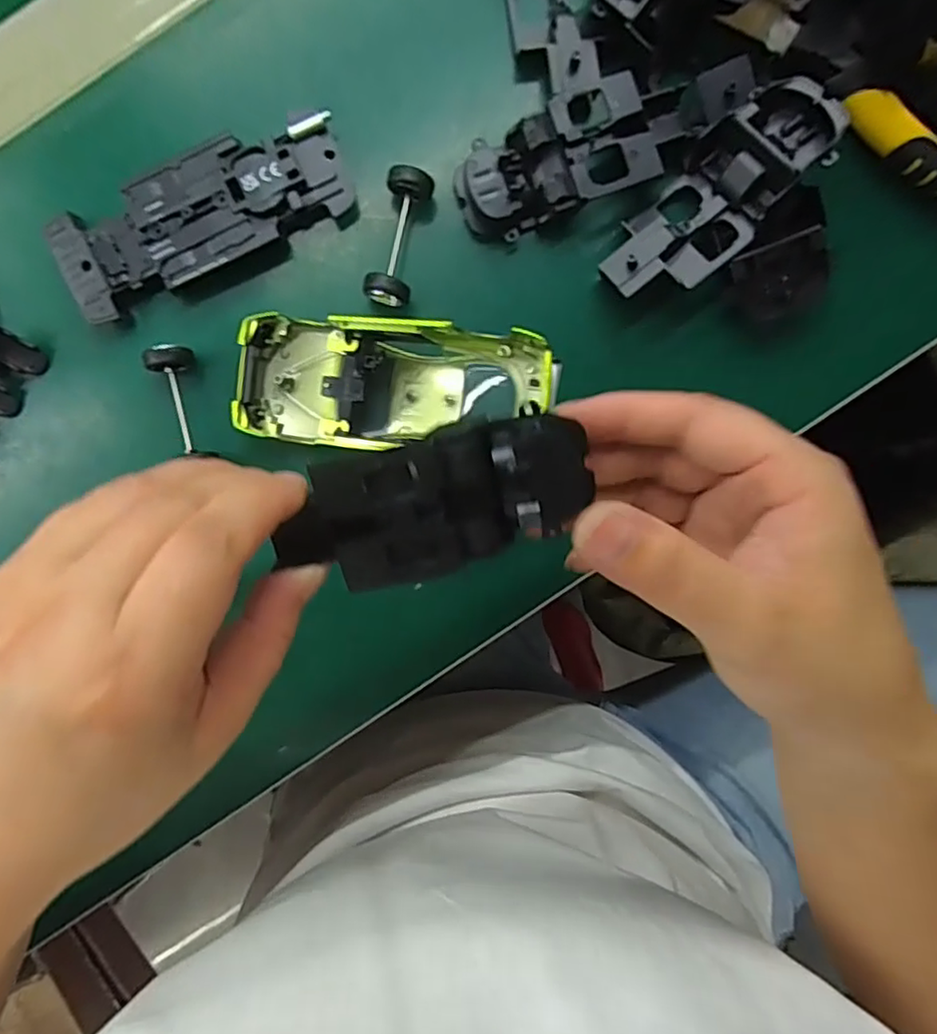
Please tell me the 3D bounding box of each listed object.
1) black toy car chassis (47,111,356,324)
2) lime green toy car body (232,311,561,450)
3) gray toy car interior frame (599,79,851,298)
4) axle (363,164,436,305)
[{"bbox_3d":[-0.111,-0.128,0.266,0.124,0.016,0.044,-25,94,1],"label":"black toy car chassis"},{"bbox_3d":[-0.032,-0.054,0.265,0.131,0.037,0.050,7,94,-2],"label":"lime green toy car body"},{"bbox_3d":[0.102,-0.131,0.260,0.100,0.025,0.042,-42,92,14],"label":"gray toy car interior frame"},{"bbox_3d":[-0.029,-0.118,0.271,0.018,0.023,0.056,13,94,-2],"label":"axle"}]

